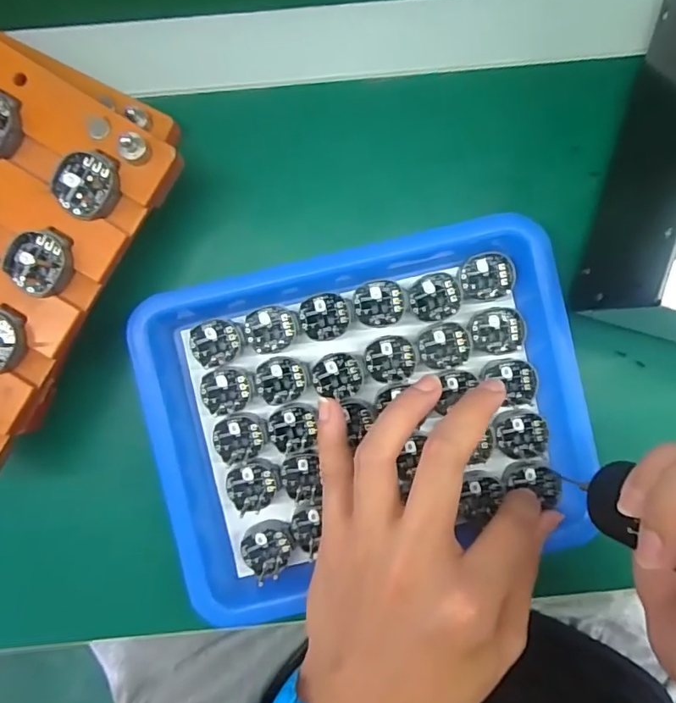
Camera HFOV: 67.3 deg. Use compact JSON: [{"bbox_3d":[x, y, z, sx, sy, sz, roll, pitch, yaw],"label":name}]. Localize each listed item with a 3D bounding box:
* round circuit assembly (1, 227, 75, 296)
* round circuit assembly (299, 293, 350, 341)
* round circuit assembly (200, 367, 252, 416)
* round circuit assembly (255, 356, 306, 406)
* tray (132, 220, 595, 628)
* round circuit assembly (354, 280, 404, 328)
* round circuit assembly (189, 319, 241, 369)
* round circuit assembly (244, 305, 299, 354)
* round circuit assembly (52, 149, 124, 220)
[{"bbox_3d":[-0.128,-0.038,0.219,0.027,0.006,0.026,0,90,0],"label":"round circuit assembly"},{"bbox_3d":[-0.007,-0.018,0.264,0.025,0.004,0.024,0,90,0],"label":"round circuit assembly"},{"bbox_3d":[-0.058,0.021,0.264,0.026,0.004,0.024,0,90,0],"label":"round circuit assembly"},{"bbox_3d":[-0.030,0.015,0.266,0.025,0.004,0.025,0,90,0],"label":"round circuit assembly"},{"bbox_3d":[0.016,0.034,0.264,0.209,0.029,0.175,-14,89,-2],"label":"tray"},{"bbox_3d":[0.021,-0.025,0.264,0.025,0.004,0.023,0,90,0],"label":"round circuit assembly"},{"bbox_3d":[-0.064,-0.005,0.264,0.026,0.005,0.024,0,90,0],"label":"round circuit assembly"},{"bbox_3d":[-0.034,-0.012,0.264,0.027,0.004,0.024,-13,90,0],"label":"round circuit assembly"},{"bbox_3d":[-0.108,-0.072,0.219,0.025,0.007,0.028,34,90,0],"label":"round circuit assembly"}]

